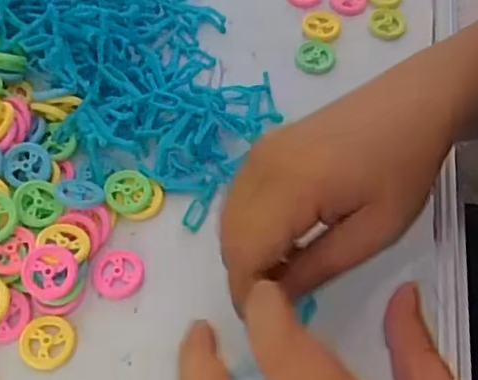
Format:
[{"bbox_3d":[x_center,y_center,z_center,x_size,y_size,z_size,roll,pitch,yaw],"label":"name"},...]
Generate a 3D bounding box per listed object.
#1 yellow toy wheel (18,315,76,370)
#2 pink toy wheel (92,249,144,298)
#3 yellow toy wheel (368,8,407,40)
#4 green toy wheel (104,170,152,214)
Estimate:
[{"bbox_3d":[-0.107,0.084,0.332,0.029,0.004,0.029,1,58,-2],"label":"yellow toy wheel"},{"bbox_3d":[-0.072,0.049,0.356,0.030,0.005,0.030,1,58,-2],"label":"pink toy wheel"},{"bbox_3d":[0.118,-0.132,0.475,0.029,0.004,0.032,16,59,8],"label":"yellow toy wheel"},{"bbox_3d":[-0.070,0.001,0.381,0.029,0.009,0.030,1,58,-2],"label":"green toy wheel"}]

